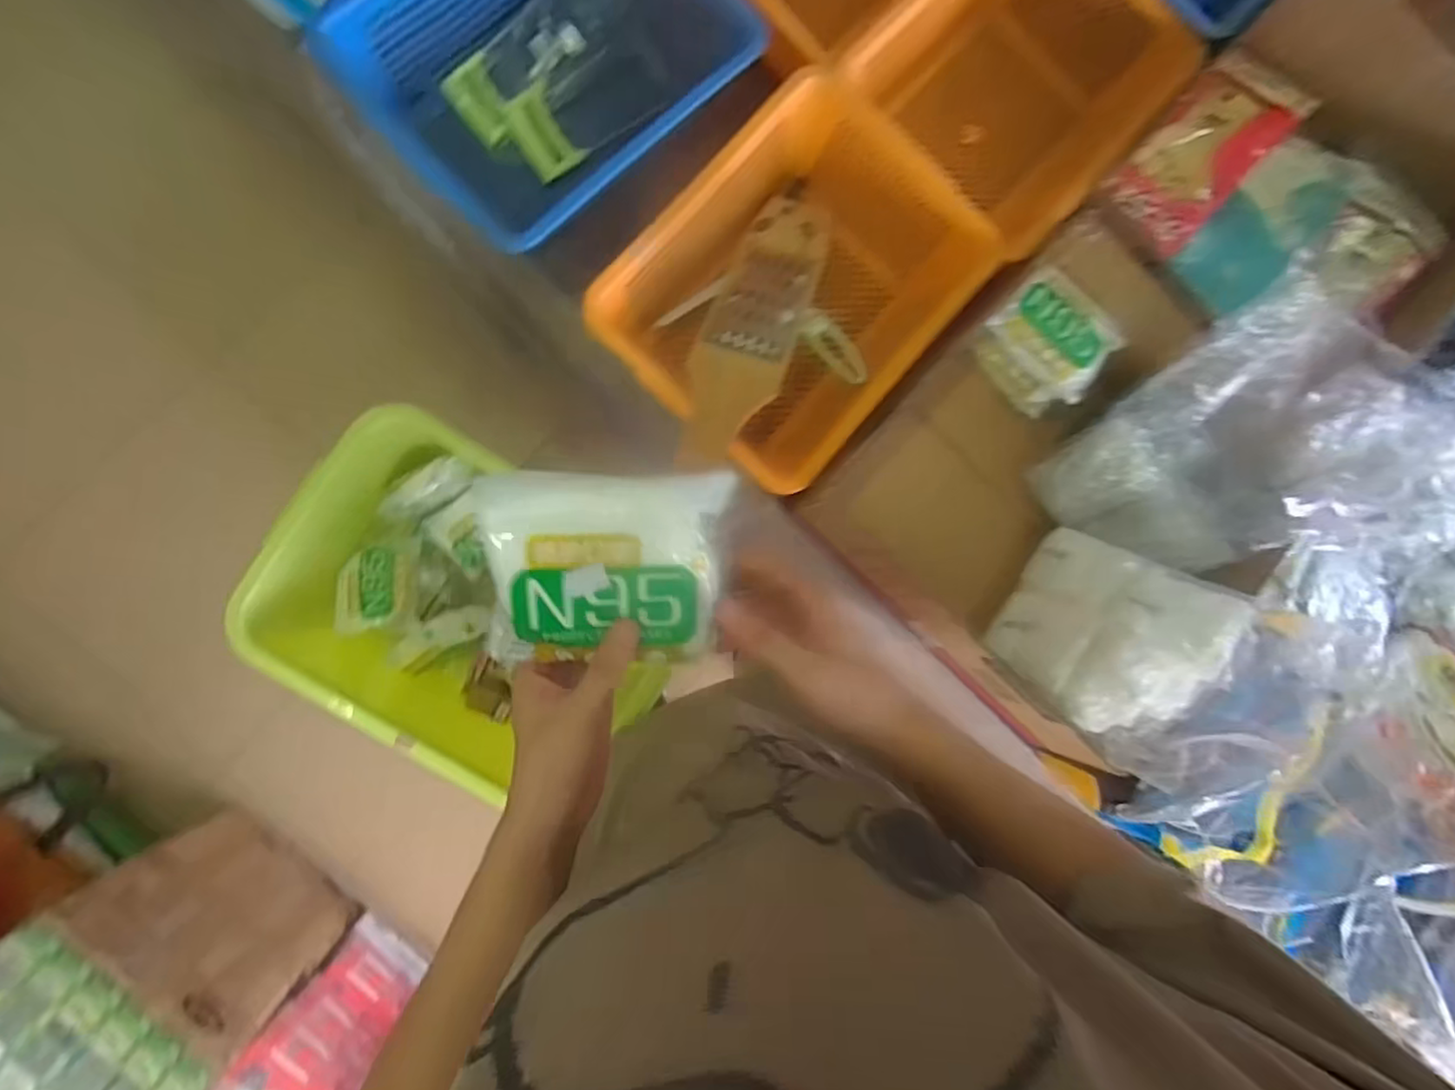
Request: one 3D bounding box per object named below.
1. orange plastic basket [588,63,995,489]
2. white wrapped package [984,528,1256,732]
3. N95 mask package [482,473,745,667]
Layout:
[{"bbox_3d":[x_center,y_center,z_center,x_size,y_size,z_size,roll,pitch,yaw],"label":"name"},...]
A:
[{"bbox_3d":[0.065,-0.261,0.745,0.288,0.184,0.345,44,83,-4],"label":"orange plastic basket"},{"bbox_3d":[0.393,0.090,0.695,0.193,0.208,0.050,-56,134,-12],"label":"white wrapped package"},{"bbox_3d":[-0.068,0.014,0.395,0.143,0.030,0.109,-1,88,-8],"label":"N95 mask package"}]

